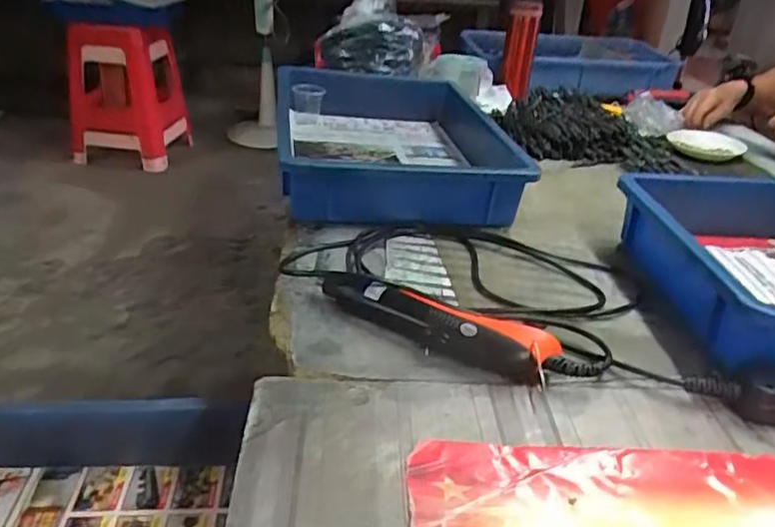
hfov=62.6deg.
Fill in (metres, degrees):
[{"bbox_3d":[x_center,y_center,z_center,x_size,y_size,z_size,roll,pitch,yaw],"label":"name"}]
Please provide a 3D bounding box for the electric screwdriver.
[{"bbox_3d":[0.036,0.048,0.528,0.203,0.038,0.039,18,32,23],"label":"electric screwdriver"}]

